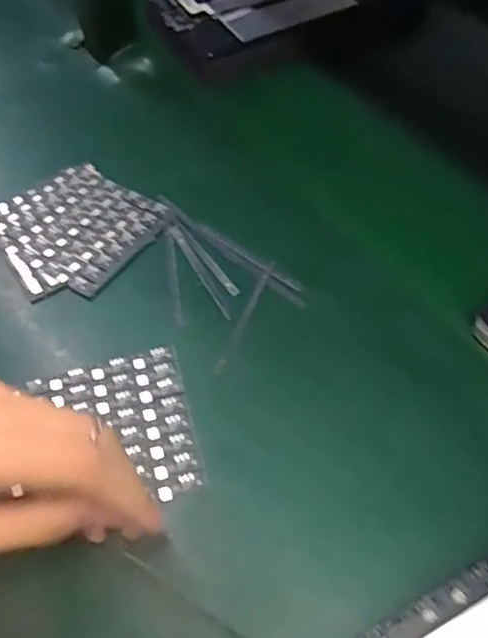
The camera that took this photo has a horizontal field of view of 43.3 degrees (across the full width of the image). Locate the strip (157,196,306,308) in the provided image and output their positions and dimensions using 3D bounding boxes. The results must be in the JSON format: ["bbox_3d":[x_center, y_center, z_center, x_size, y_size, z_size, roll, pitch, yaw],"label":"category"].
[{"bbox_3d":[-0.010,-0.051,0.428,0.142,0.007,0.013,38,64,26],"label":"strip"}]

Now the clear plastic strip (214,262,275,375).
[{"bbox_3d":[0.001,-0.002,0.387,0.005,0.004,0.088,17,58,16],"label":"clear plastic strip"}]

